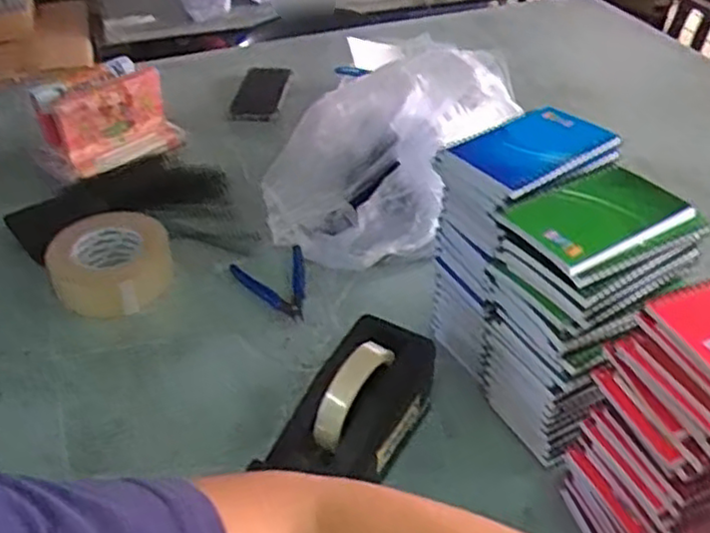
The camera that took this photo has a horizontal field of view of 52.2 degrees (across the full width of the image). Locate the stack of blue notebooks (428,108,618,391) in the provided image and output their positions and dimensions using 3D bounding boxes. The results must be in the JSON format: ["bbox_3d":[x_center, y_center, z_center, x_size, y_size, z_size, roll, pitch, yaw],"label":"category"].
[{"bbox_3d":[0.150,-0.018,0.688,0.136,0.225,0.102,-18,43,-20],"label":"stack of blue notebooks"}]

